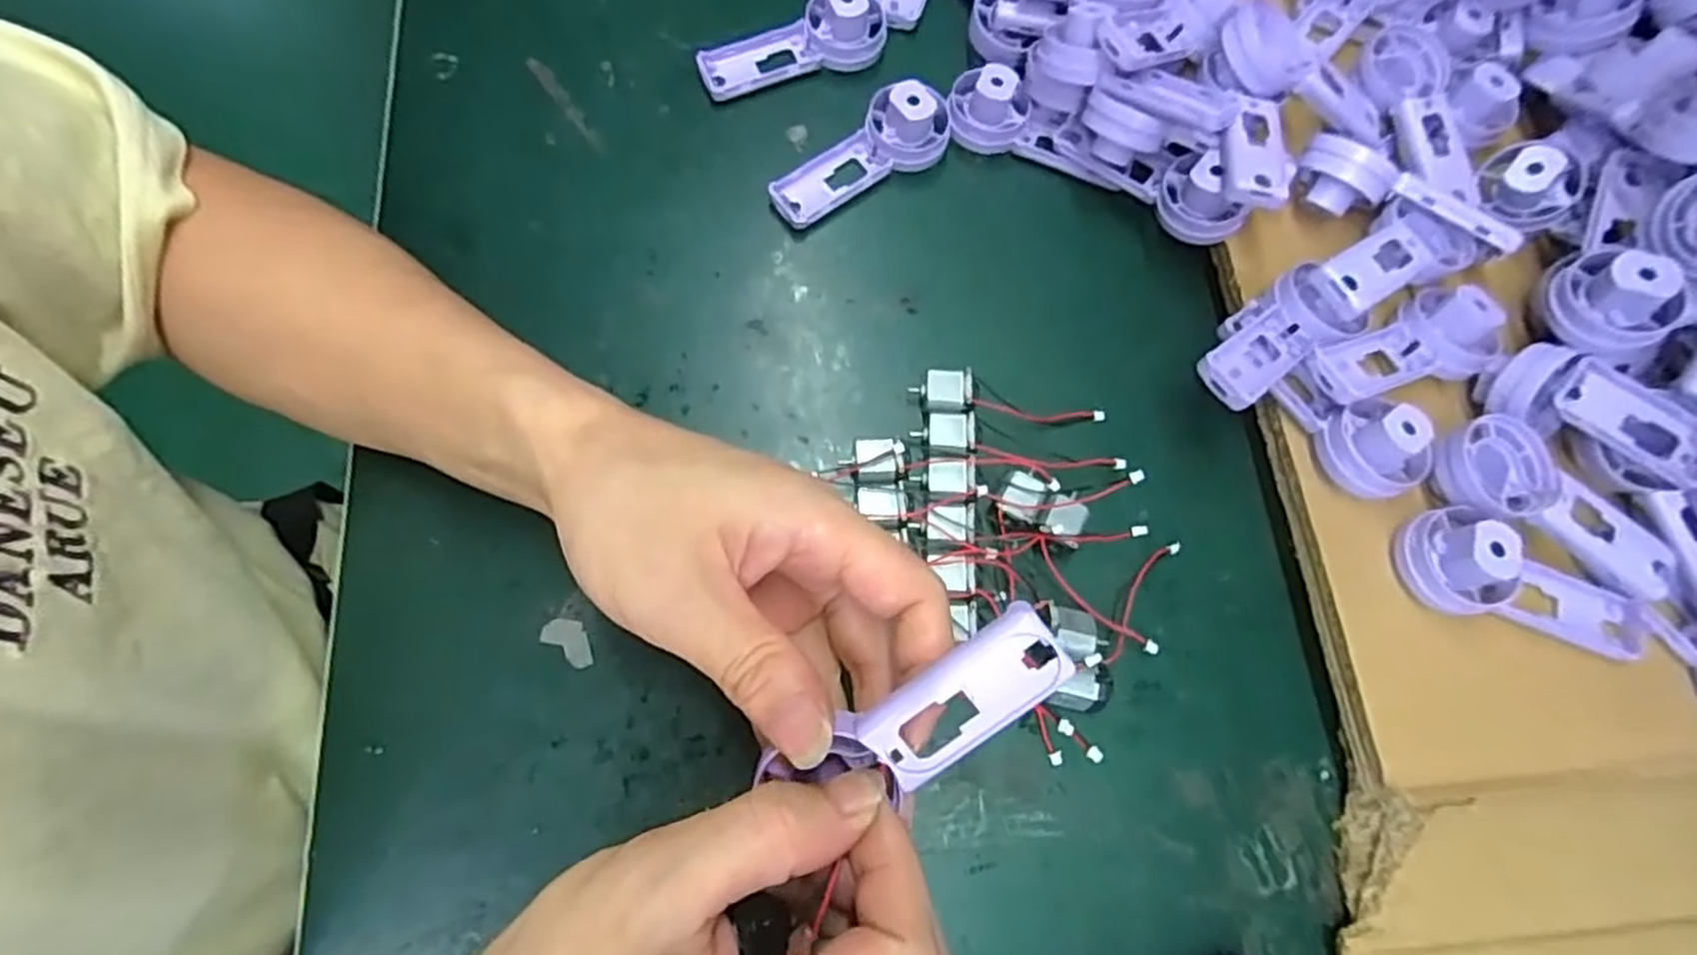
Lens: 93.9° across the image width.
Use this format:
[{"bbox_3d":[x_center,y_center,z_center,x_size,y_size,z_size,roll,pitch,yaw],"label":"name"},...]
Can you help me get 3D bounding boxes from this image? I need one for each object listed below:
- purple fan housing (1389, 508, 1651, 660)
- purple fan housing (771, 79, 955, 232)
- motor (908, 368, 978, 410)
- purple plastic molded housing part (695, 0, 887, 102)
[{"bbox_3d":[0.256,0.036,0.293,0.093,0.026,0.038,14,73,0],"label":"purple fan housing"},{"bbox_3d":[0.005,-0.153,0.367,0.091,0.029,0.034,-28,77,-12],"label":"purple fan housing"},{"bbox_3d":[0.041,-0.036,0.341,0.027,0.012,0.019,0,73,-4],"label":"motor"},{"bbox_3d":[-0.027,-0.211,0.382,0.093,0.029,0.030,-16,75,-9],"label":"purple plastic molded housing part"}]

